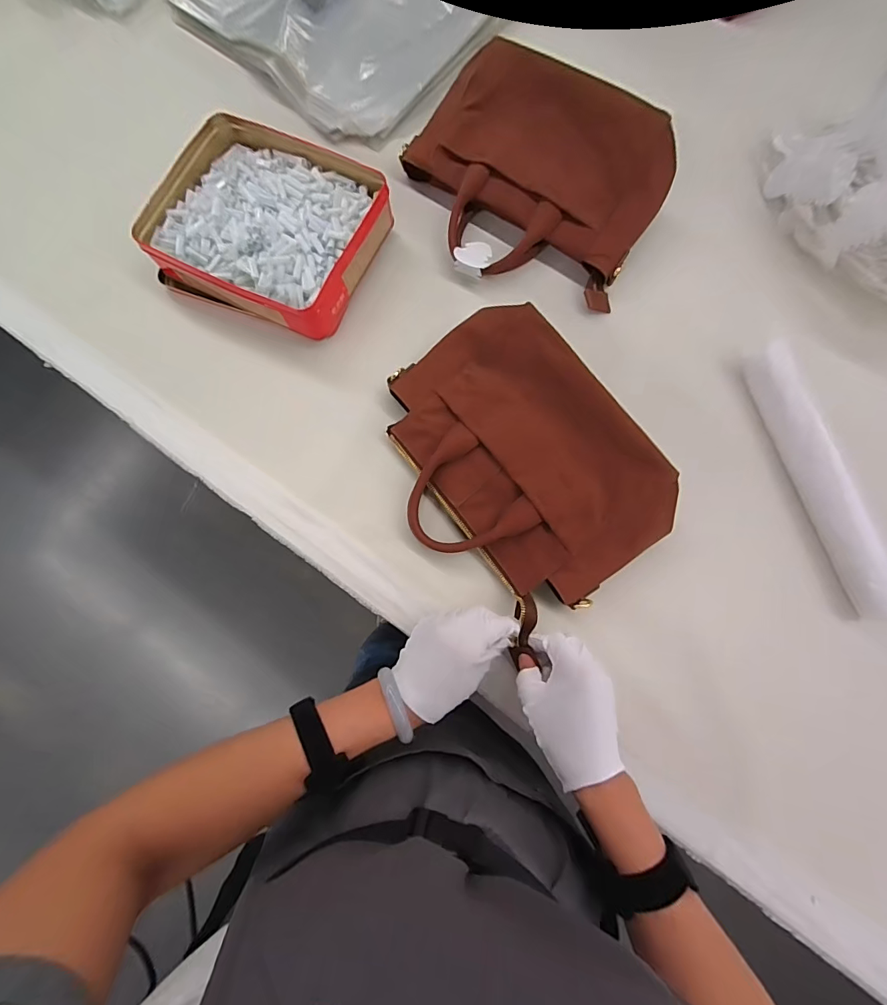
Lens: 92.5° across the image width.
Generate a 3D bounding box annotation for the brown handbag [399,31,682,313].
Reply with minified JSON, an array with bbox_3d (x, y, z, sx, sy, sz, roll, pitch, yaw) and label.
[{"bbox_3d":[0.096,-0.389,0.509,0.317,0.094,0.223,32,80,8],"label":"brown handbag"}]

